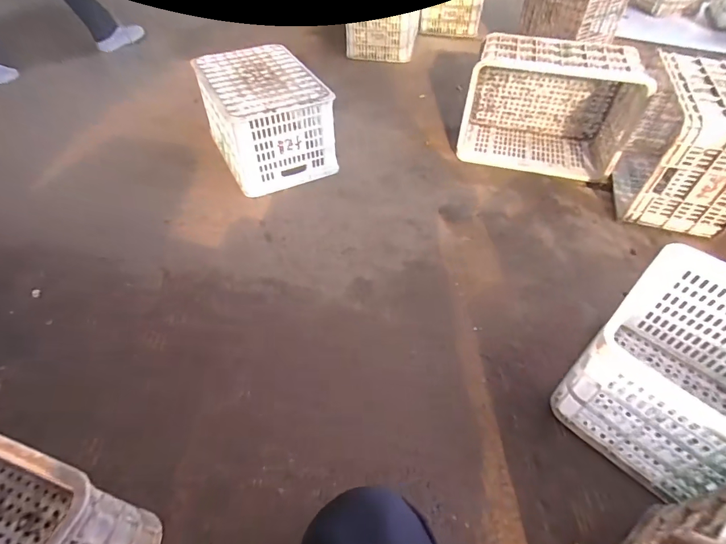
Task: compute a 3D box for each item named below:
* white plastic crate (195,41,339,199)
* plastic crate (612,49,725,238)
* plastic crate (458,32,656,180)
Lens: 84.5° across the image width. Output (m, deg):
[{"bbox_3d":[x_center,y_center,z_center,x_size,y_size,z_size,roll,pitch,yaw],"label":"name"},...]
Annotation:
[{"bbox_3d":[-0.338,-0.533,1.362,0.333,0.260,0.458,-23,52,-20],"label":"white plastic crate"},{"bbox_3d":[0.973,-0.396,1.190,0.280,0.308,0.469,18,50,14],"label":"plastic crate"},{"bbox_3d":[0.605,-0.556,1.337,0.502,0.310,0.284,11,49,9],"label":"plastic crate"}]

